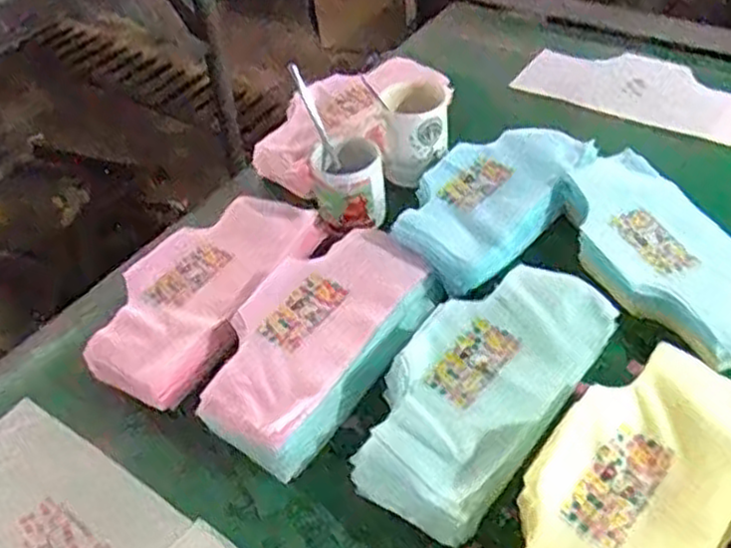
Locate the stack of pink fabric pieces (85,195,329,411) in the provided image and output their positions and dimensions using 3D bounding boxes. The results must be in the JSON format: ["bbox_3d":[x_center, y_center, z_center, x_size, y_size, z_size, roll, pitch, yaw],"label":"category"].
[{"bbox_3d":[-0.185,0.017,0.849,0.154,0.049,0.292,17,49,24],"label":"stack of pink fabric pieces"}]

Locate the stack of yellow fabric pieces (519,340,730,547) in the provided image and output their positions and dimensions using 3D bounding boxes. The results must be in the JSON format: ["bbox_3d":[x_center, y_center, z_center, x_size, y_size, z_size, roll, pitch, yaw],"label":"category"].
[{"bbox_3d":[0.210,0.189,0.598,0.154,0.066,0.295,26,54,30],"label":"stack of yellow fabric pieces"}]

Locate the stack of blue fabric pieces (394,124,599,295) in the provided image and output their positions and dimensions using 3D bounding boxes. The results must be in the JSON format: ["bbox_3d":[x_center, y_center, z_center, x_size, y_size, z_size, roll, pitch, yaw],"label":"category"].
[{"bbox_3d":[0.149,-0.088,0.914,0.159,0.049,0.293,27,54,31],"label":"stack of blue fabric pieces"}]

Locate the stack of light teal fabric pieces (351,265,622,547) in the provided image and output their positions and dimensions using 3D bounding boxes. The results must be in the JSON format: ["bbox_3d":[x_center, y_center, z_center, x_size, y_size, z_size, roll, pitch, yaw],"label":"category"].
[{"bbox_3d":[0.111,0.103,0.721,0.156,0.049,0.302,26,53,30],"label":"stack of light teal fabric pieces"}]

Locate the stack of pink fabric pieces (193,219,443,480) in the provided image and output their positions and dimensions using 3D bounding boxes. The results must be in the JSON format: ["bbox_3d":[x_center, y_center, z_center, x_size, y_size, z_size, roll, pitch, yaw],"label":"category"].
[{"bbox_3d":[-0.050,0.065,0.788,0.172,0.046,0.291,25,53,29],"label":"stack of pink fabric pieces"}]

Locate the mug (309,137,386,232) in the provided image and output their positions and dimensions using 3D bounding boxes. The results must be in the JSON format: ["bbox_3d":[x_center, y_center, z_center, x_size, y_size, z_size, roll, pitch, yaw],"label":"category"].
[{"bbox_3d":[-0.020,-0.109,0.906,0.083,0.082,0.088,-4,44,4],"label":"mug"}]

